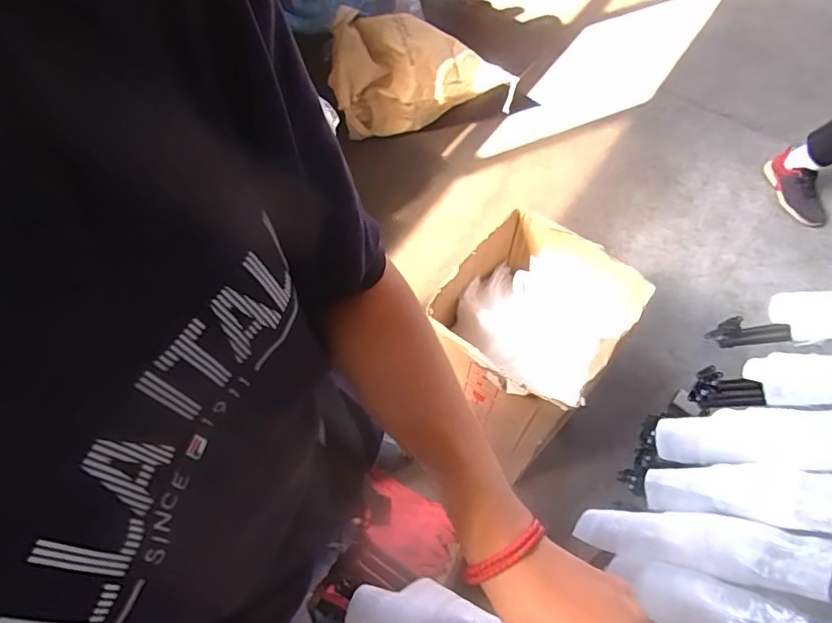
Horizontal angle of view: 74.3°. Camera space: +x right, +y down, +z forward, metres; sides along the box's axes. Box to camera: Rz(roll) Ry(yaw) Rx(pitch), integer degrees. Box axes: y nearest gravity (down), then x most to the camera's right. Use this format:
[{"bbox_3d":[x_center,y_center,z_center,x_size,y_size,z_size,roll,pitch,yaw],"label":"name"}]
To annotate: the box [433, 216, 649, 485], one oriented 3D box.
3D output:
[{"bbox_3d":[0.209,0.025,1.048,0.299,0.243,0.309,35,65,14],"label":"box"}]

